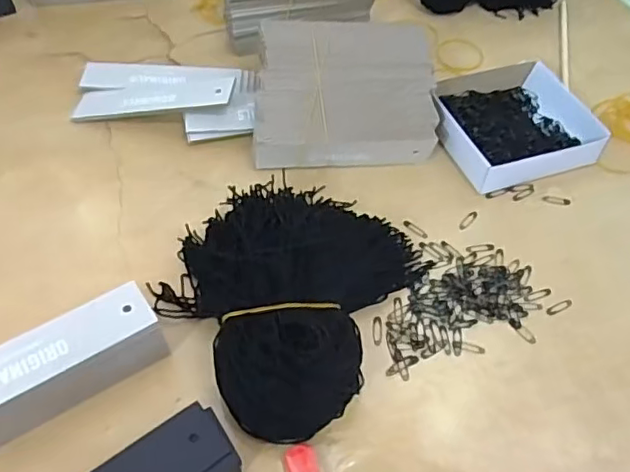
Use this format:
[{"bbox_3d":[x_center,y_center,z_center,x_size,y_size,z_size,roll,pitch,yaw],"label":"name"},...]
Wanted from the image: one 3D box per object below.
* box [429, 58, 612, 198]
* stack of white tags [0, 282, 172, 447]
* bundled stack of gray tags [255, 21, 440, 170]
[{"bbox_3d":[0.149,-0.090,0.459,0.112,0.028,0.108,-15,54,-15],"label":"box"},{"bbox_3d":[-0.141,0.072,0.302,0.124,0.037,0.034,-27,60,-22],"label":"stack of white tags"},{"bbox_3d":[0.022,-0.107,0.439,0.129,0.028,0.113,0,71,-10],"label":"bundled stack of gray tags"}]

